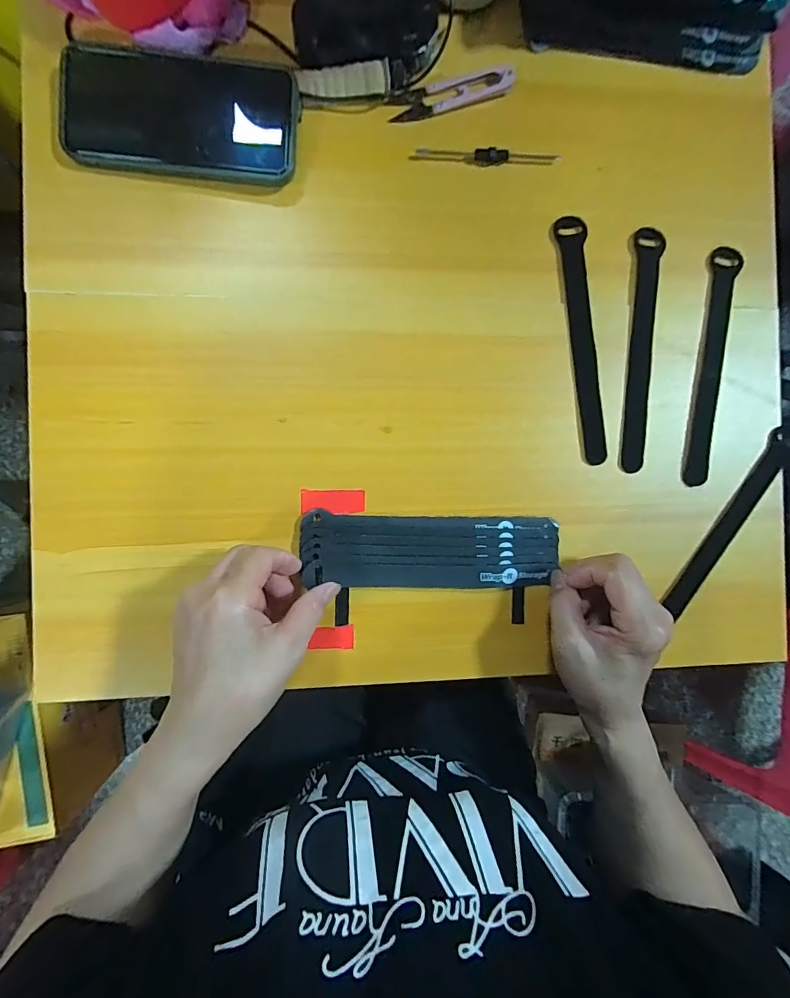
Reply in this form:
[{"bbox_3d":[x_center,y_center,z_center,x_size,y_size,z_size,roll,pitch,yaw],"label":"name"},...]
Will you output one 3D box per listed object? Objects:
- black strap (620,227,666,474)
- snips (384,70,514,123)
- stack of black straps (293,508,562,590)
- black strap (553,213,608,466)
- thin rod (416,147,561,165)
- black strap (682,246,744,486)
[{"bbox_3d":[0.198,-0.119,0.352,0.022,0.007,0.192,4,89,-8],"label":"black strap"},{"bbox_3d":[0.042,-0.312,0.335,0.098,0.006,0.026,-21,92,-5],"label":"snips"},{"bbox_3d":[0.029,0.041,0.335,0.195,0.010,0.054,1,89,-5],"label":"stack of black straps"},{"bbox_3d":[0.150,-0.127,0.347,0.023,0.004,0.194,-7,91,-5],"label":"black strap"},{"bbox_3d":[0.073,-0.266,0.339,0.110,0.006,0.009,0,90,-5],"label":"thin rod"},{"bbox_3d":[0.259,-0.108,0.357,0.021,0.006,0.193,9,89,-5],"label":"black strap"}]

